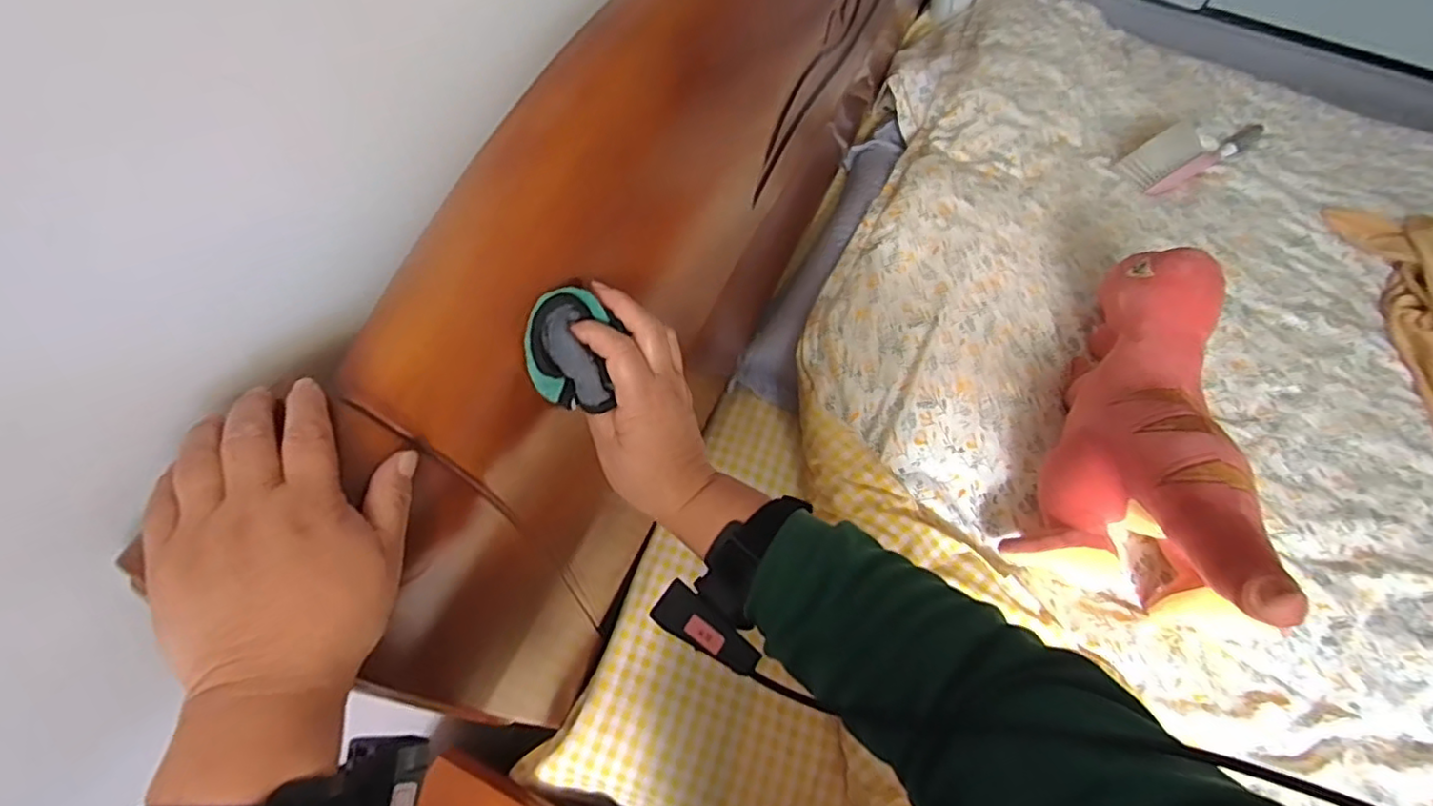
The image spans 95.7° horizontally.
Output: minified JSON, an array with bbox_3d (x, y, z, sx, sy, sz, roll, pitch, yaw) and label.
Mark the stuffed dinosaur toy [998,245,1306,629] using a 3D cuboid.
[{"bbox_3d":[0.533,0.026,0.769,0.168,0.310,0.508,28,64,11],"label":"stuffed dinosaur toy"}]

